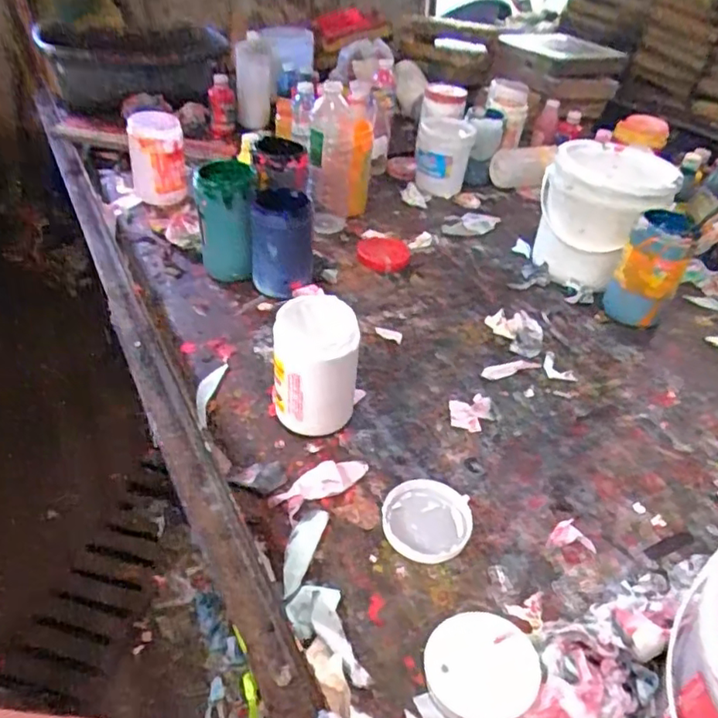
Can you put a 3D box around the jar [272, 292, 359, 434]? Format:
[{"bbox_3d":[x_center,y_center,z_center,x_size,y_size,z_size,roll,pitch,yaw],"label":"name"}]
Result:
[{"bbox_3d":[-0.050,0.015,0.691,0.095,0.157,0.080,0,40,-5],"label":"jar"}]

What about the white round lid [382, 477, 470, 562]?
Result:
[{"bbox_3d":[0.073,0.170,0.631,0.089,0.012,0.100,20,42,17],"label":"white round lid"}]

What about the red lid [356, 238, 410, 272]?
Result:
[{"bbox_3d":[0.044,-0.192,1.059,0.091,0.011,0.113,9,40,6],"label":"red lid"}]

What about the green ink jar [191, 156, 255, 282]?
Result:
[{"bbox_3d":[-0.204,-0.201,0.914,0.086,0.164,0.087,-2,40,-8],"label":"green ink jar"}]

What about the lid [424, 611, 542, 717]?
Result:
[{"bbox_3d":[0.106,0.263,0.507,0.091,0.012,0.094,-3,40,3],"label":"lid"}]

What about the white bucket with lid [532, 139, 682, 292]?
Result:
[{"bbox_3d":[0.424,-0.252,1.042,0.203,0.192,0.212,20,42,18],"label":"white bucket with lid"}]

